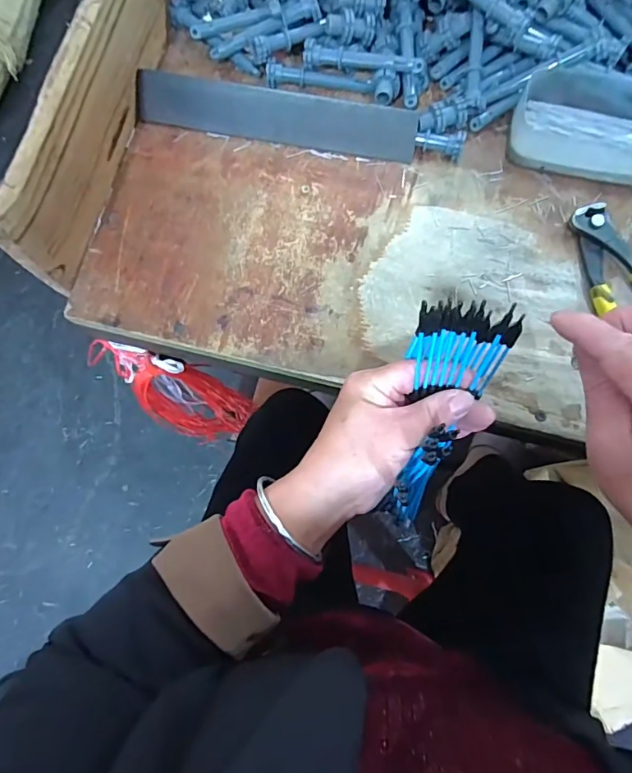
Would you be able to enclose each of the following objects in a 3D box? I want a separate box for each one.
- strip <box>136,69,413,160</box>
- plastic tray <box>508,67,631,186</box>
[{"bbox_3d":[-0.032,-0.217,0.381,0.222,0.005,0.037,11,119,4],"label":"strip"},{"bbox_3d":[0.215,-0.203,0.366,0.115,0.033,0.074,14,78,4],"label":"plastic tray"}]

